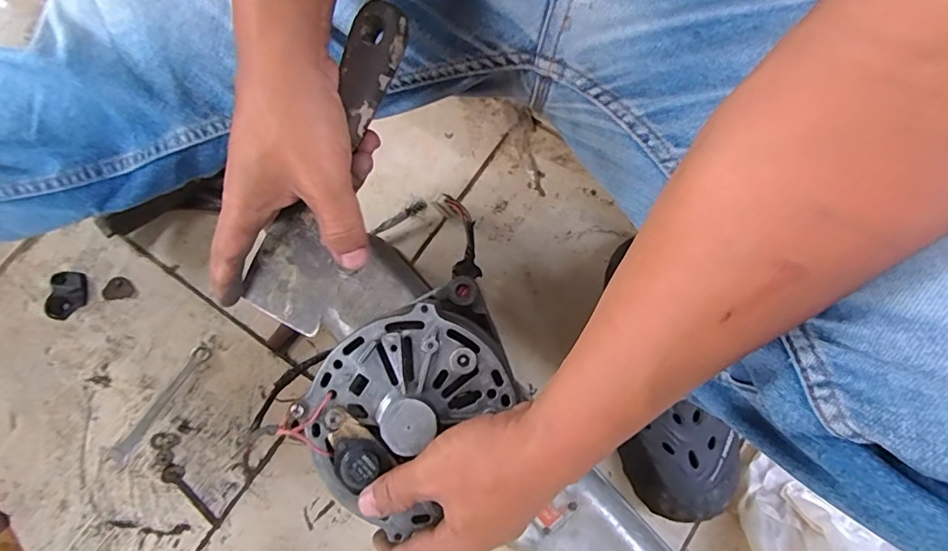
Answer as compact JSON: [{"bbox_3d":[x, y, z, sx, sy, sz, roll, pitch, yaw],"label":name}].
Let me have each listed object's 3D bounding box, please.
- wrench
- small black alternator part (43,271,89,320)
[{"bbox_3d":[-0.344,0.140,0.561,0.022,0.007,0.142,31,78,10],"label":"wrench"},{"bbox_3d":[-0.472,0.022,0.592,0.043,0.014,0.056,6,75,4],"label":"small black alternator part"}]

